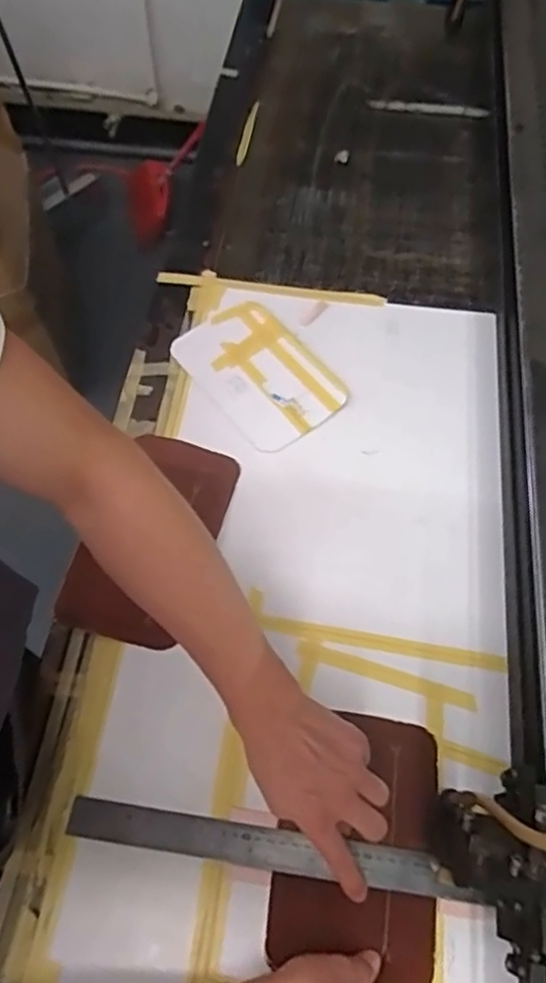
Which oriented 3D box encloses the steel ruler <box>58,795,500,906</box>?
[{"bbox_3d":[0.000,0.288,0.531,0.329,0.008,0.031,8,62,4],"label":"steel ruler"}]

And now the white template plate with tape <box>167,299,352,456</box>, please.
[{"bbox_3d":[-0.017,-0.143,0.782,0.129,0.008,0.201,-35,67,-17],"label":"white template plate with tape"}]

